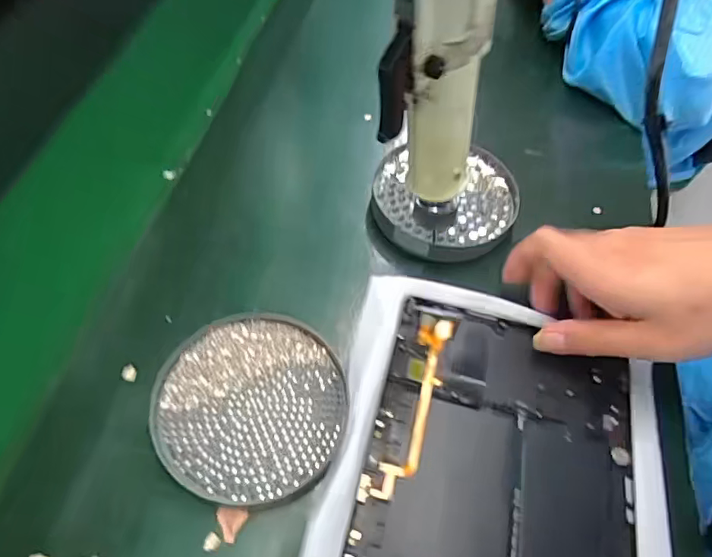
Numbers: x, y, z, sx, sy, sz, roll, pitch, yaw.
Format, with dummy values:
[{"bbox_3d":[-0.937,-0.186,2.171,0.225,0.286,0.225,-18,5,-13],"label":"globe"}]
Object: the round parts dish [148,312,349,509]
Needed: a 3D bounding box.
[{"bbox_3d":[-0.064,0.076,0.314,0.112,0.018,0.111,0,57,0],"label":"round parts dish"}]

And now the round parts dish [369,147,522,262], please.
[{"bbox_3d":[0.073,-0.061,0.417,0.117,0.022,0.104,-2,57,-1],"label":"round parts dish"}]

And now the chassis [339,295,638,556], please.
[{"bbox_3d":[0.081,0.125,0.294,0.154,0.011,0.231,12,55,8],"label":"chassis"}]

